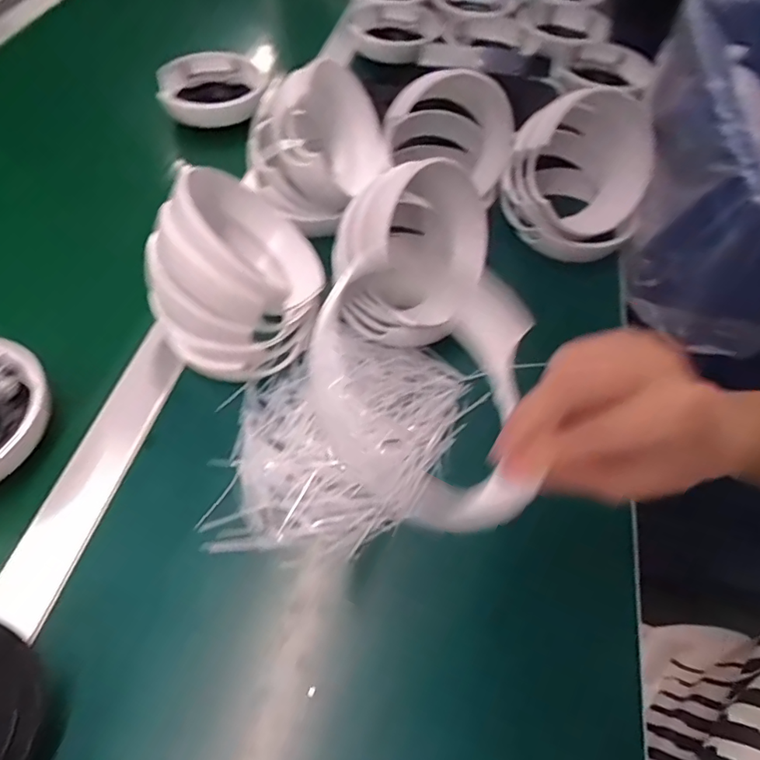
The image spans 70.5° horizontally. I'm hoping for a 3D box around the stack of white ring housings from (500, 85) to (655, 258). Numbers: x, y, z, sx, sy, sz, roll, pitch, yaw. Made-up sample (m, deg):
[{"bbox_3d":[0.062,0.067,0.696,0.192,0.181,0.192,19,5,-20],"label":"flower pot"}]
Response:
[{"bbox_3d":[0.186,-0.192,0.499,0.131,0.104,0.126,17,56,9],"label":"stack of white ring housings"}]

